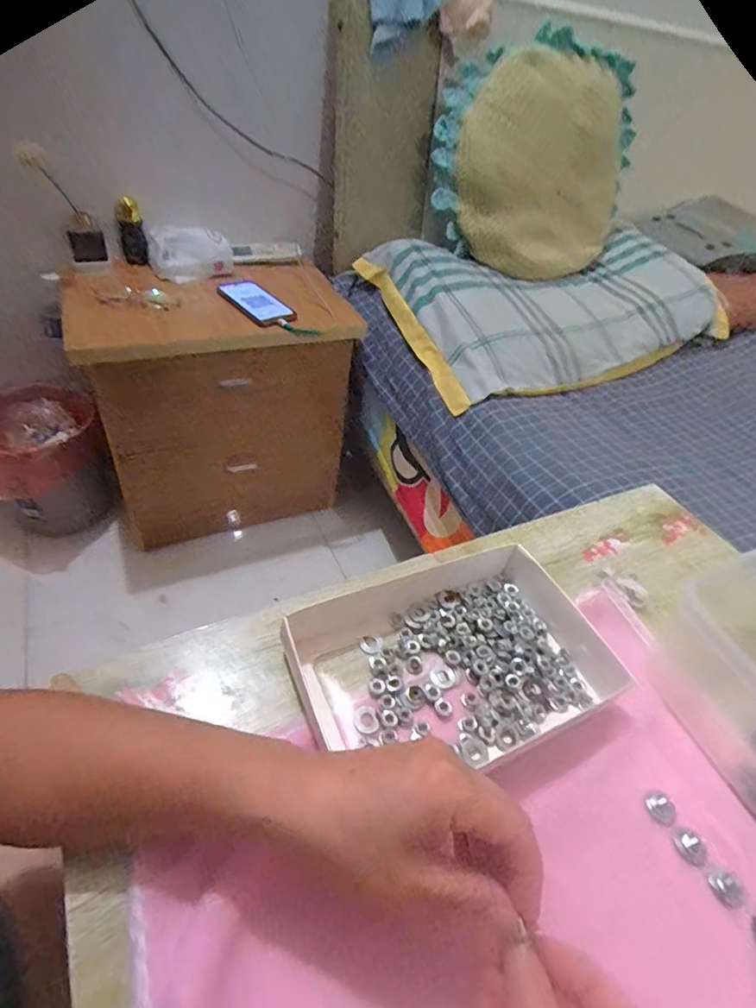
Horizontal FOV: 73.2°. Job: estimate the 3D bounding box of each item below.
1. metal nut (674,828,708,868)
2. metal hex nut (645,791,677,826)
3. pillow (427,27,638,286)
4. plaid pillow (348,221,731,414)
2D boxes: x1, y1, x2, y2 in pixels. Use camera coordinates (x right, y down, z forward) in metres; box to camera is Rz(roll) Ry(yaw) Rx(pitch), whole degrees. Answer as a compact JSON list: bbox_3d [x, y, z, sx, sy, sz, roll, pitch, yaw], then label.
[{"bbox_3d":[0.186,0.202,0.301,0.018,0.005,0.017,31,48,21],"label":"metal nut"},{"bbox_3d":[0.176,0.187,0.314,0.016,0.005,0.017,-17,50,-24],"label":"metal hex nut"},{"bbox_3d":[0.338,-0.746,1.122,0.431,0.137,0.618,20,78,-7],"label":"pillow"},{"bbox_3d":[0.353,-0.388,0.997,0.695,0.140,0.419,-13,49,-21],"label":"plaid pillow"}]

